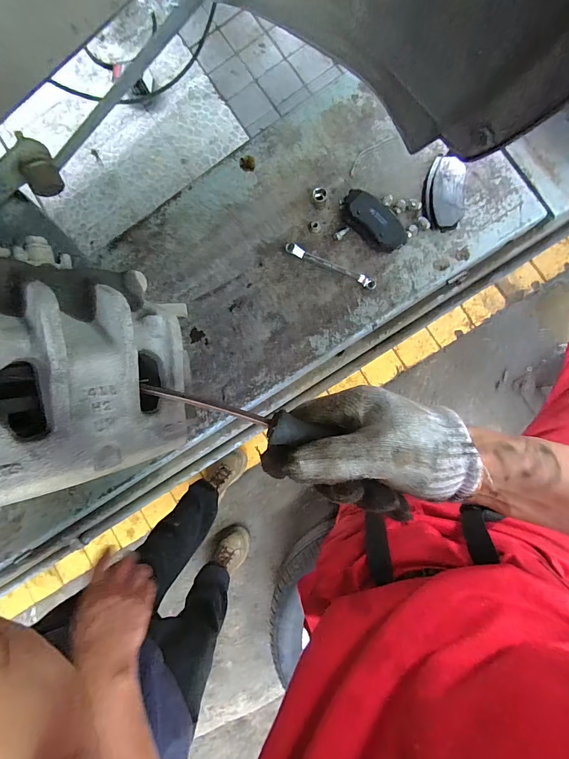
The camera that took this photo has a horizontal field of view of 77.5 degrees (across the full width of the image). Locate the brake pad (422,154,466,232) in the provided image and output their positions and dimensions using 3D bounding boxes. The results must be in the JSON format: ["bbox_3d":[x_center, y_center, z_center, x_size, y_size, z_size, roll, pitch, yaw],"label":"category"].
[{"bbox_3d":[0.306,-0.356,0.682,0.072,0.031,0.139,7,88,7],"label":"brake pad"}]

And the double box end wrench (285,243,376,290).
[{"bbox_3d":[0.092,-0.227,0.708,0.193,0.019,0.020,27,91,7],"label":"double box end wrench"}]

